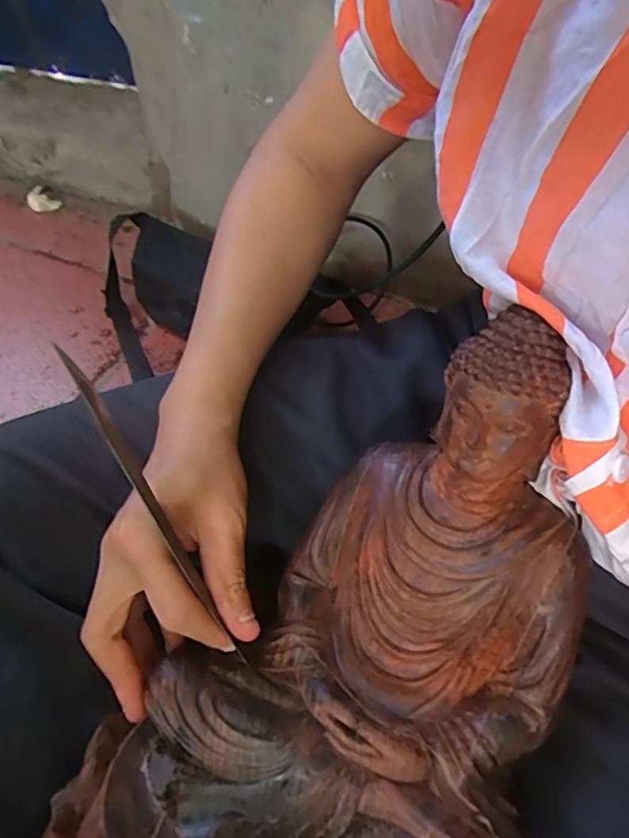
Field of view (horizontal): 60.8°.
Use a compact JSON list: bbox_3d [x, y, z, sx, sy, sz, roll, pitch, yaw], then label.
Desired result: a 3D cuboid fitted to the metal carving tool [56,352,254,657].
[{"bbox_3d":[-0.070,0.042,0.242,0.007,0.016,0.161,-32,104,-24],"label":"metal carving tool"}]

